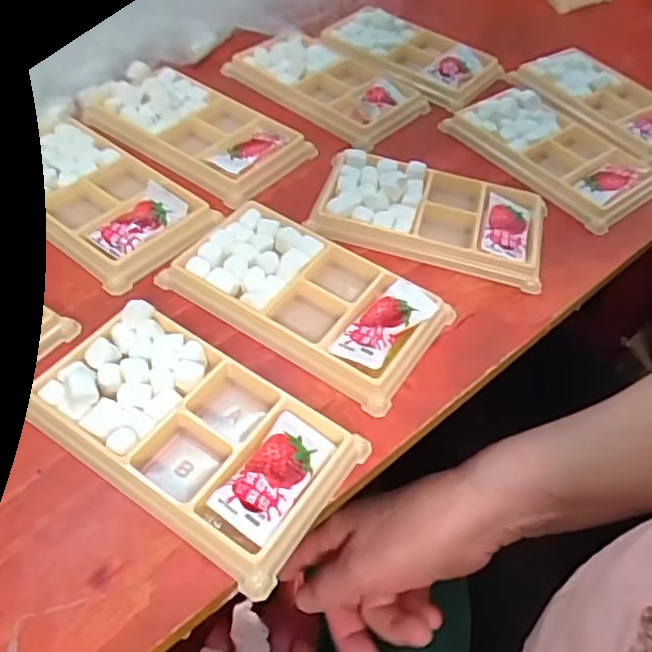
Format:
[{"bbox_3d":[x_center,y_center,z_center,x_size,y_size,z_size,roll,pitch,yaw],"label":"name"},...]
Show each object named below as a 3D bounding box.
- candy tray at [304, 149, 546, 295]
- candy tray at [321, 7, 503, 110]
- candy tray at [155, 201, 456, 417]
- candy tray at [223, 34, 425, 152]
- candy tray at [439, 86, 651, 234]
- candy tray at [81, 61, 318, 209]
[{"bbox_3d":[0.063,-0.068,0.375,0.133,0.022,0.074,15,50,6],"label":"candy tray"},{"bbox_3d":[0.064,-0.216,0.493,0.131,0.017,0.073,30,53,17],"label":"candy tray"},{"bbox_3d":[-0.009,-0.017,0.326,0.132,0.016,0.076,30,53,18],"label":"candy tray"},{"bbox_3d":[0.004,-0.182,0.463,0.133,0.018,0.086,35,55,21],"label":"candy tray"},{"bbox_3d":[0.157,-0.122,0.431,0.076,0.020,0.134,-31,60,-28],"label":"candy tray"},{"bbox_3d":[-0.088,-0.130,0.412,0.145,0.022,0.073,32,54,19],"label":"candy tray"}]

